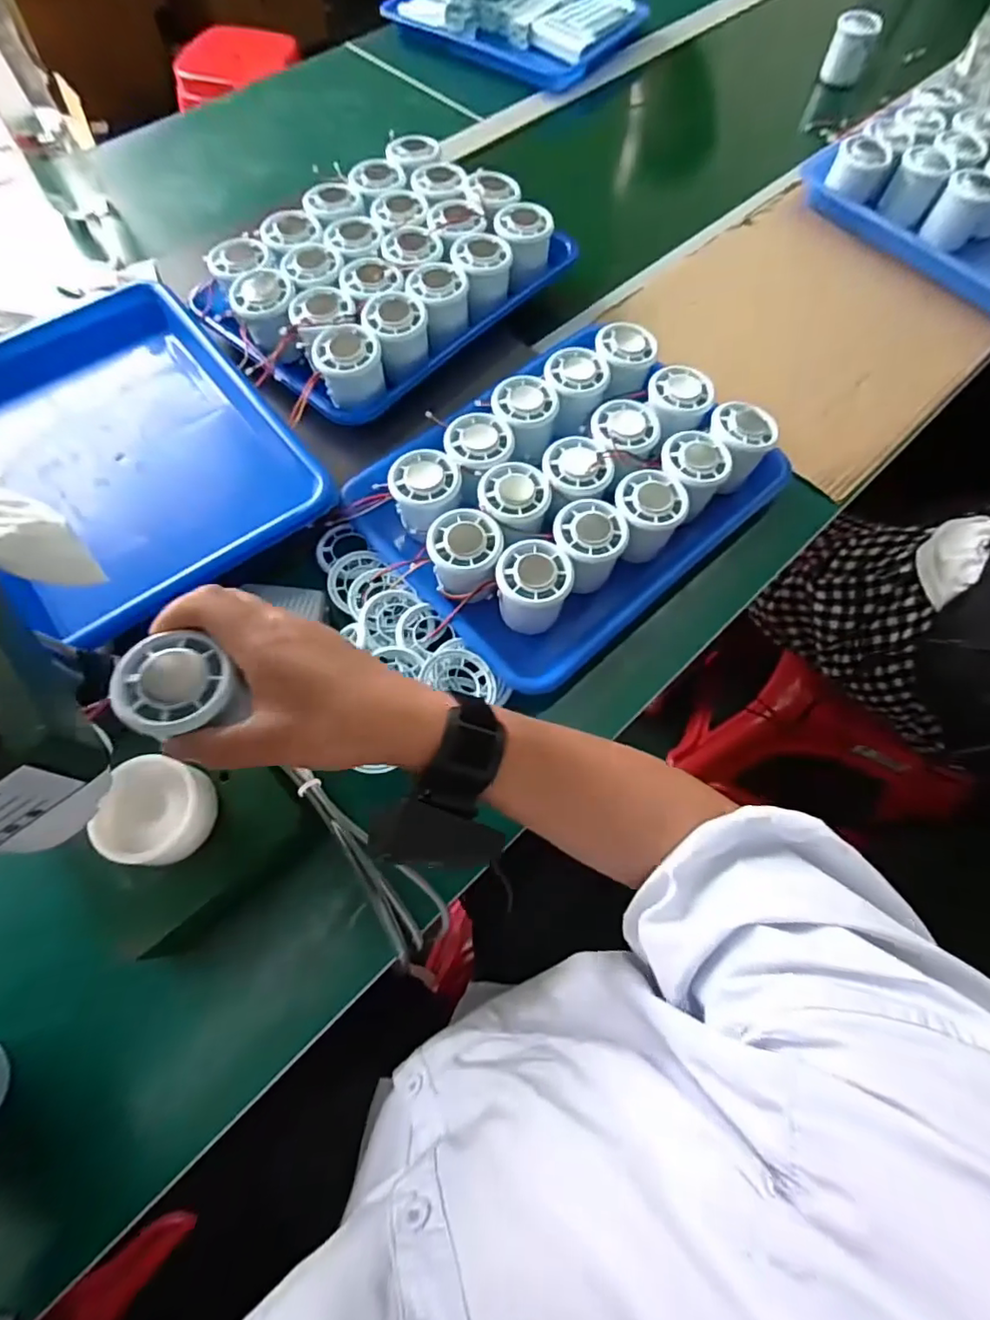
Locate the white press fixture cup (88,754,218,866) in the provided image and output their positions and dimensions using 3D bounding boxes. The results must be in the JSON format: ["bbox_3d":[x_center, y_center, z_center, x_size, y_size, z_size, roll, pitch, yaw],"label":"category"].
[{"bbox_3d":[-0.199,0.089,0.329,0.057,0.032,0.057,1,67,-2],"label":"white press fixture cup"}]

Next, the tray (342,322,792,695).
[{"bbox_3d":[0.060,-0.145,0.470,0.302,0.059,0.231,-39,74,-16],"label":"tray"}]

